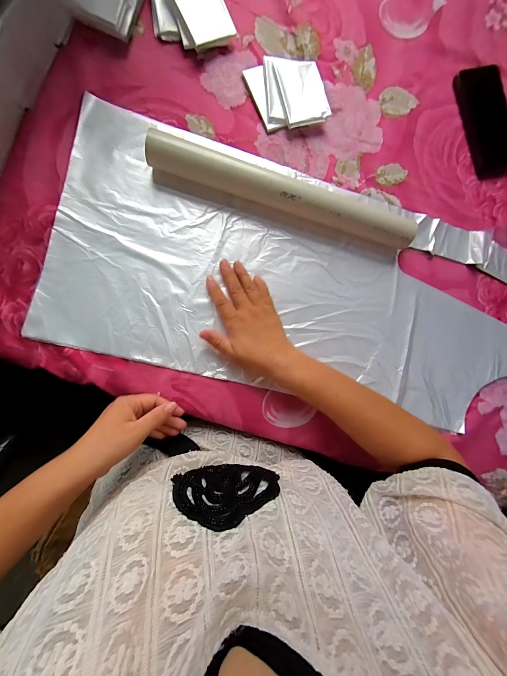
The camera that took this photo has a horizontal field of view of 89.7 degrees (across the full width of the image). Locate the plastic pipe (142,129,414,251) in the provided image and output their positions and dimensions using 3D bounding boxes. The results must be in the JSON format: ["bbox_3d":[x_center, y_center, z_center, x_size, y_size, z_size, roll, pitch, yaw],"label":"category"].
[{"bbox_3d":[0.044,-0.181,0.331,0.344,0.044,0.033,15,88,-8],"label":"plastic pipe"}]

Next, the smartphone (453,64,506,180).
[{"bbox_3d":[0.375,-0.344,0.406,0.076,0.014,0.166,-18,92,-8],"label":"smartphone"}]

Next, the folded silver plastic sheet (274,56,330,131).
[{"bbox_3d":[0.067,-0.341,0.355,0.063,0.015,0.089,-15,92,-8],"label":"folded silver plastic sheet"}]

